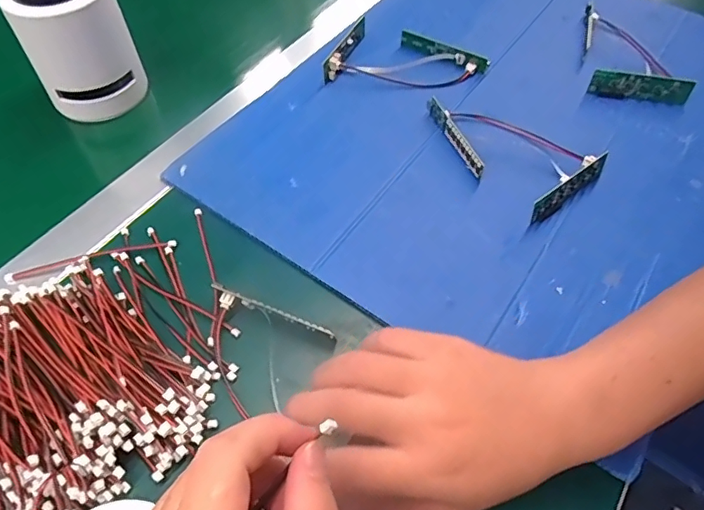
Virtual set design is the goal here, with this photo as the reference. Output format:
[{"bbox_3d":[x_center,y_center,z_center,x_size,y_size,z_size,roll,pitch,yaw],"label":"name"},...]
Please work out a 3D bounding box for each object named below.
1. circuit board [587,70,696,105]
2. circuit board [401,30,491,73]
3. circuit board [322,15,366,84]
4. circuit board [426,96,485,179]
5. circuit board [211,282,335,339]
[{"bbox_3d":[0.250,-0.144,0.444,0.084,0.023,0.007,8,37,5],"label":"circuit board"},{"bbox_3d":[0.082,-0.183,0.464,0.084,0.014,0.005,27,43,16],"label":"circuit board"},{"bbox_3d":[-0.004,-0.187,0.461,0.012,0.019,0.082,23,59,12],"label":"circuit board"},{"bbox_3d":[0.081,-0.094,0.406,0.006,0.018,0.081,-18,59,-14],"label":"circuit board"},{"bbox_3d":[-0.050,0.039,0.319,0.080,0.016,0.011,19,58,10],"label":"circuit board"}]

